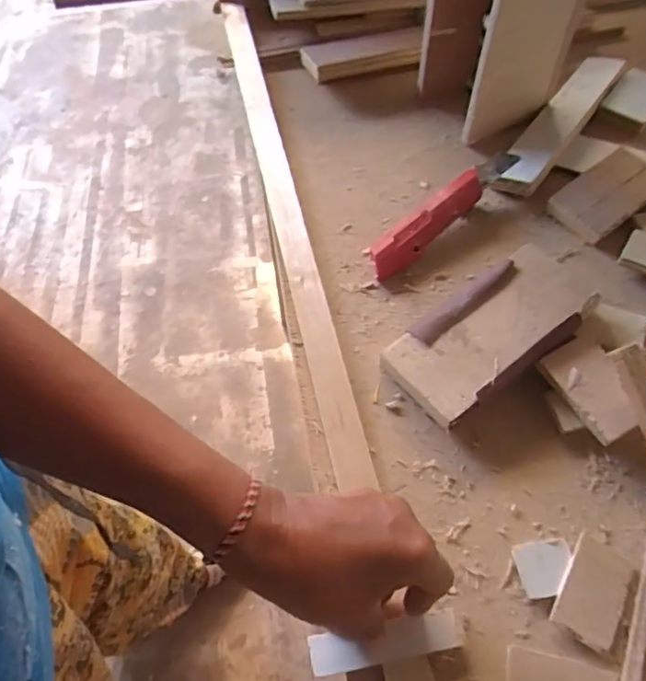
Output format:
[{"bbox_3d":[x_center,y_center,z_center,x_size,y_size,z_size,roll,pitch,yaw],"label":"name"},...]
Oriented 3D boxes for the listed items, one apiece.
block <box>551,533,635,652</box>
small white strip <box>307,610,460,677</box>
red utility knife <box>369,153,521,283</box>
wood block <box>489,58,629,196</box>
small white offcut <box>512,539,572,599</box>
[{"bbox_3d":[0.156,0.143,0.316,0.033,0.007,0.056,28,64,18],"label":"block"},{"bbox_3d":[0.033,0.166,0.303,0.081,0.004,0.019,-10,59,-3],"label":"small white strip"},{"bbox_3d":[0.103,-0.109,0.466,0.164,0.023,0.029,-39,65,-18],"label":"red utility knife"},{"bbox_3d":[0.223,-0.205,0.519,0.041,0.017,0.211,32,66,19],"label":"wood block"},{"bbox_3d":[0.131,0.134,0.324,0.033,0.005,0.029,-11,59,-4],"label":"small white offcut"}]

